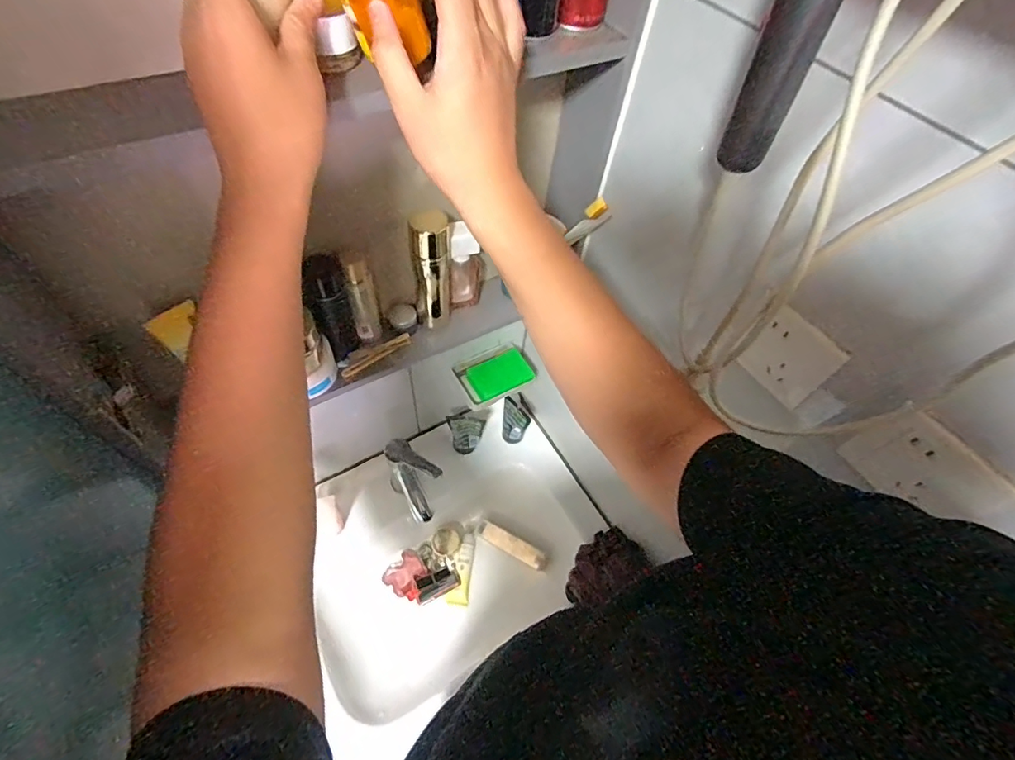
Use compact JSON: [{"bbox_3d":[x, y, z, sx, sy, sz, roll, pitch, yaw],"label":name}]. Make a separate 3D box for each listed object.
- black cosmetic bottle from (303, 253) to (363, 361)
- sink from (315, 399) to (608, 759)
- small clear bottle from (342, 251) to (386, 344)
[{"bbox_3d":[-0.201,-0.080,0.555,0.046,0.131,0.038,-18,59,-15],"label":"black cosmetic bottle"},{"bbox_3d":[-0.134,0.330,0.931,0.561,0.148,0.425,-31,63,-22],"label":"sink"},{"bbox_3d":[-0.172,-0.095,0.575,0.032,0.128,0.023,-13,58,-12],"label":"small clear bottle"}]

